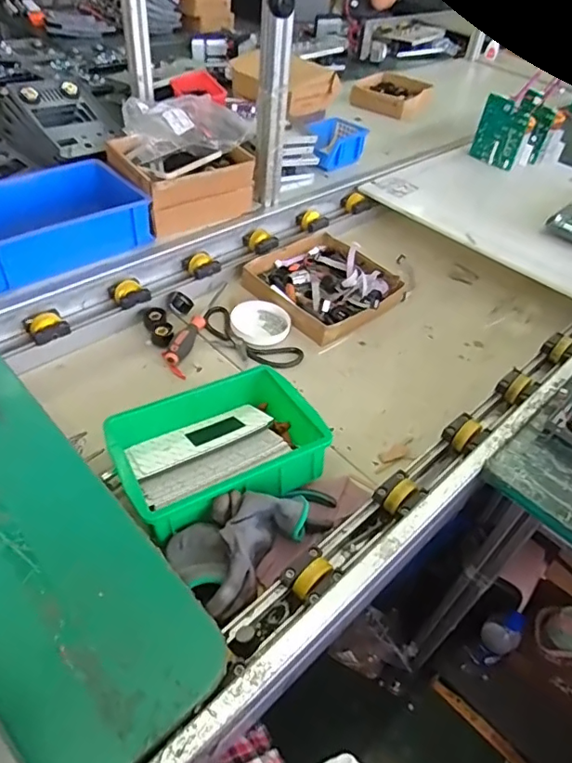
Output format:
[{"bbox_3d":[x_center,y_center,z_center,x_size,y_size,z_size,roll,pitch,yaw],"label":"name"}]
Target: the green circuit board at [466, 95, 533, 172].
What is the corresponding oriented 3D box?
[{"bbox_3d":[0.528,-0.613,1.294,0.019,0.146,0.119,-31,56,-32],"label":"green circuit board"}]

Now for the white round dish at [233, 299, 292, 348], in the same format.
[{"bbox_3d":[-0.047,-0.103,0.906,0.093,0.022,0.098,4,45,-4],"label":"white round dish"}]

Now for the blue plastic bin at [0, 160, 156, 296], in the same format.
[{"bbox_3d":[-0.402,-0.269,0.876,0.300,0.076,0.209,-30,55,-32],"label":"blue plastic bin"}]

